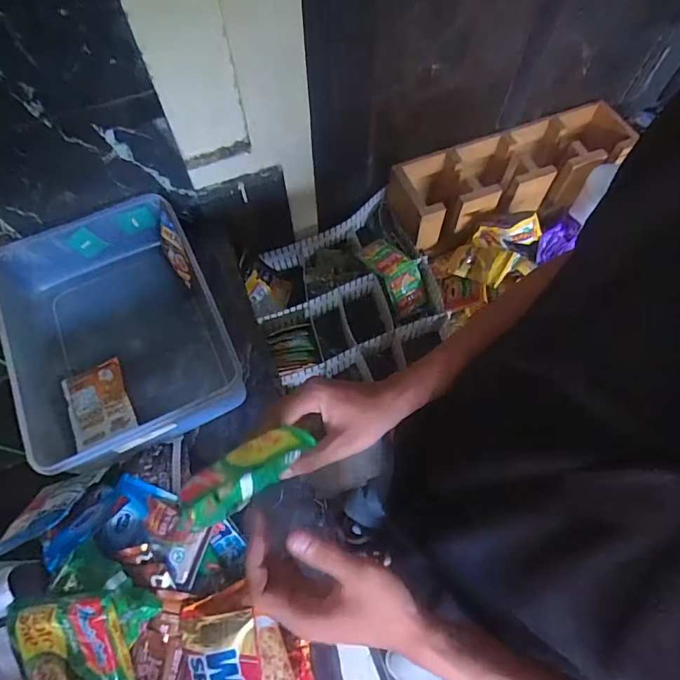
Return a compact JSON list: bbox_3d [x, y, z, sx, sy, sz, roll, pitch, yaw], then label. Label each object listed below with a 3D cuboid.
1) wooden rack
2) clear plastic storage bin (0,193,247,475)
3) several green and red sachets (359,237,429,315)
[{"bbox_3d":[0.340,-0.311,0.888,0.466,0.116,0.149,-19,66,-8],"label":"wooden rack"},{"bbox_3d":[-0.298,-0.016,0.623,0.253,0.109,0.342,-23,67,-10],"label":"clear plastic storage bin"},{"bbox_3d":[0.104,-0.121,0.846,0.073,0.043,0.146,-37,94,-16],"label":"several green and red sachets"}]

